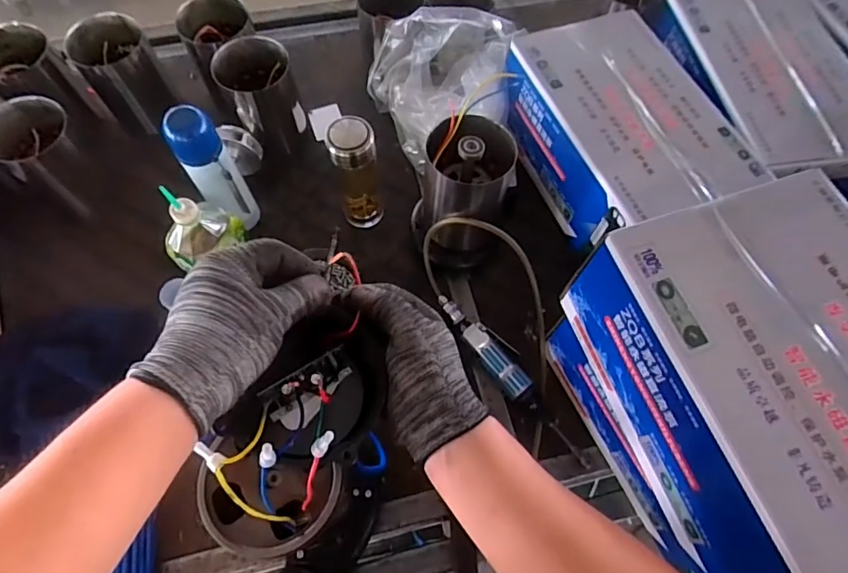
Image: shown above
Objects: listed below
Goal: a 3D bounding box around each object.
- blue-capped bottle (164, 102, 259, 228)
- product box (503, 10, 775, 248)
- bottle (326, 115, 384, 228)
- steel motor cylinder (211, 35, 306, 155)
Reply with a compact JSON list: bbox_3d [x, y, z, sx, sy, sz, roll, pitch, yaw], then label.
[{"bbox_3d":[-0.313,-0.163,0.730,0.077,0.210,0.073,-28,70,-14],"label":"blue-capped bottle"},{"bbox_3d":[0.311,-0.256,0.810,0.252,0.156,0.360,-19,68,-10],"label":"product box"},{"bbox_3d":[-0.108,-0.176,0.773,0.076,0.196,0.075,-6,66,-5],"label":"bottle"},{"bbox_3d":[-0.283,-0.332,0.870,0.120,0.153,0.123,1,66,-2],"label":"steel motor cylinder"}]

